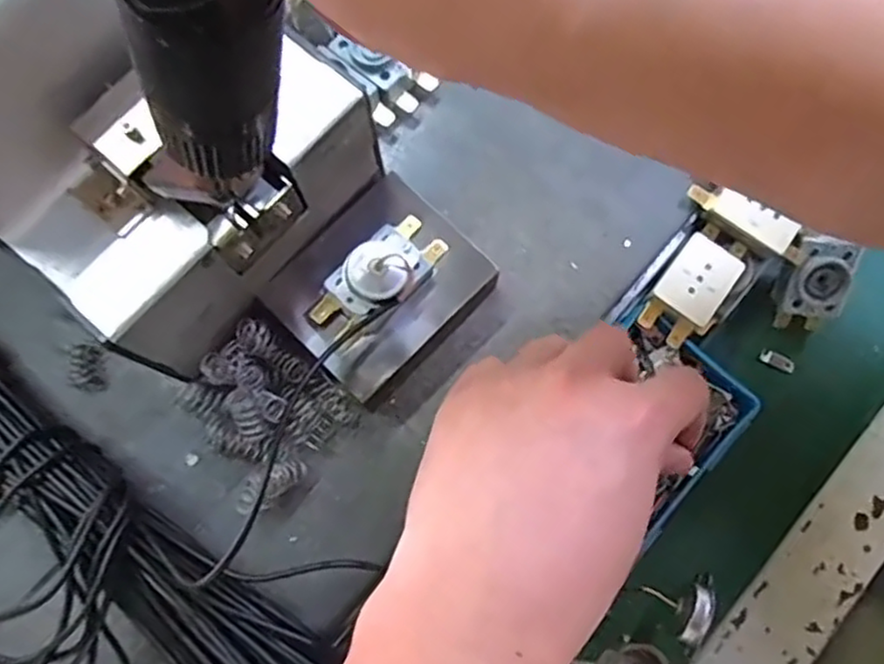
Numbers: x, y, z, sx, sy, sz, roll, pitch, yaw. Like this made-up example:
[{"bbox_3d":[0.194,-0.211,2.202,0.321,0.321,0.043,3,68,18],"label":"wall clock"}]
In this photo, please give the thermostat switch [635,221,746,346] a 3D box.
[{"bbox_3d":[0.114,-0.020,0.314,0.028,0.015,0.052,34,79,7],"label":"thermostat switch"}]

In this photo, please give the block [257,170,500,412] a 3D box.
[{"bbox_3d":[-0.026,-0.018,0.301,0.068,0.028,0.079,44,80,8],"label":"block"}]

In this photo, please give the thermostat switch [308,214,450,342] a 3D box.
[{"bbox_3d":[-0.025,-0.023,0.282,0.029,0.020,0.059,40,80,8],"label":"thermostat switch"}]

